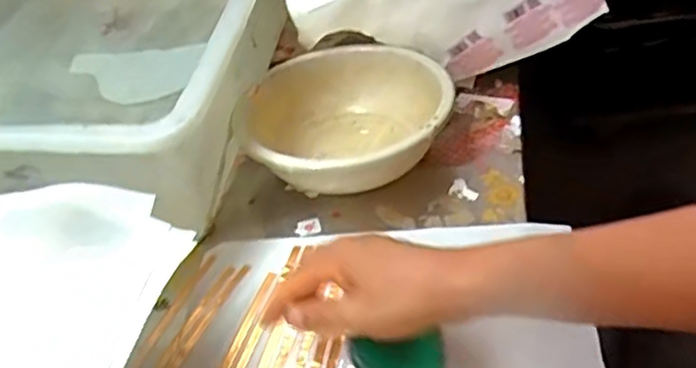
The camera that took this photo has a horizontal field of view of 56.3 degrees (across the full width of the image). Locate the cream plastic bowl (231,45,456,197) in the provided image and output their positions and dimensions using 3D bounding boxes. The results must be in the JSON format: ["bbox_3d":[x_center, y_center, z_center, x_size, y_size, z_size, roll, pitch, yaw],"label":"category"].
[{"bbox_3d":[-0.003,-0.046,0.601,0.180,0.091,0.175,-3,43,3],"label":"cream plastic bowl"}]

